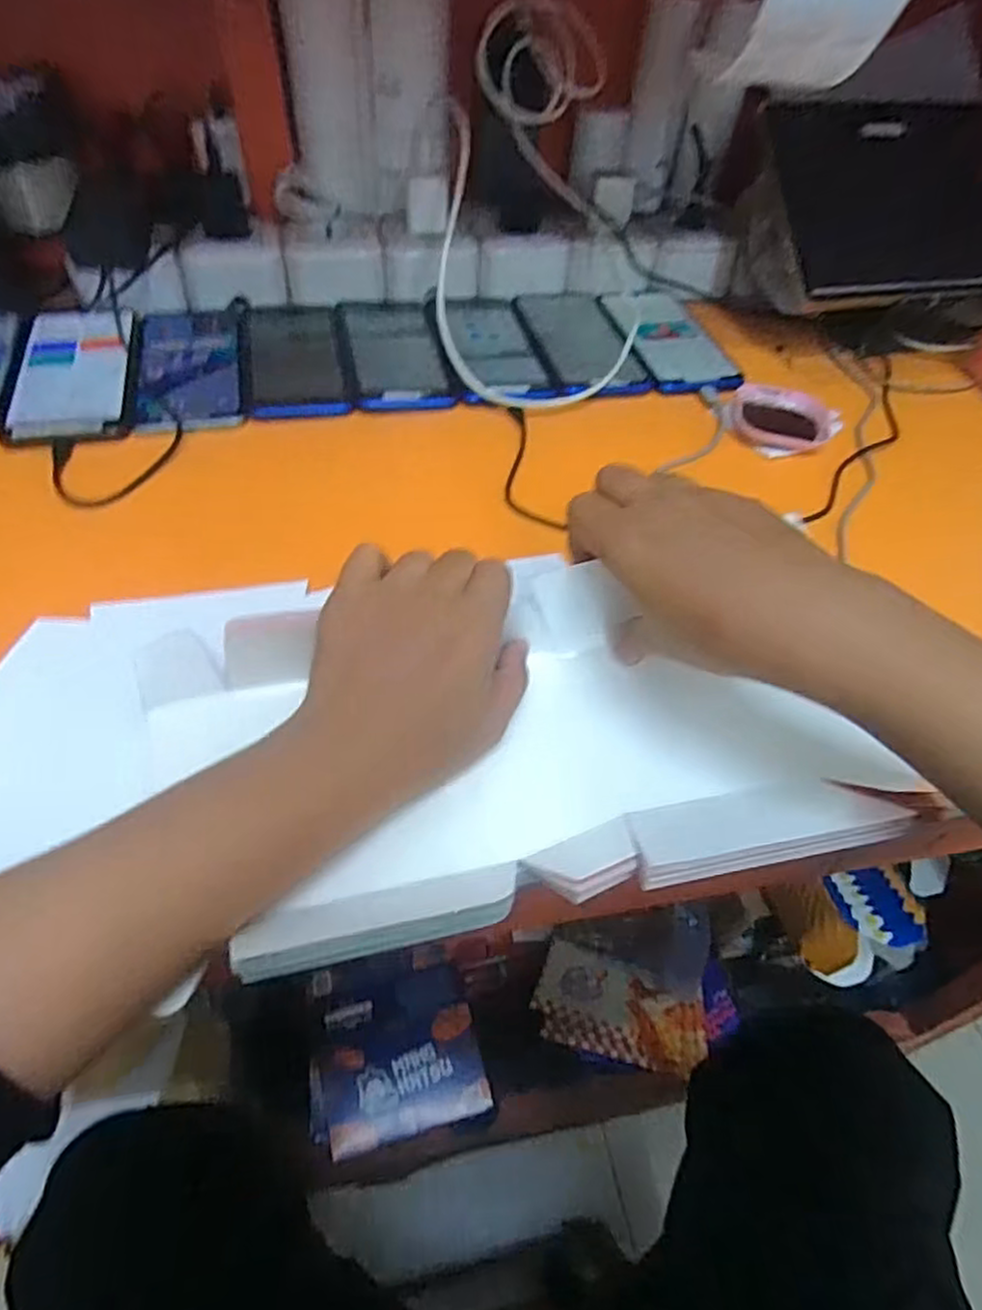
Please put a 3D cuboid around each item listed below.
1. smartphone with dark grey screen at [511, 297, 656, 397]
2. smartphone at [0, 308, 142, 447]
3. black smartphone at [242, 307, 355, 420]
[{"bbox_3d":[0.071,-0.260,0.585,0.081,0.006,0.159,-6,51,-9],"label":"smartphone with dark grey screen"},{"bbox_3d":[-0.296,-0.204,0.511,0.081,0.013,0.165,-10,51,-12],"label":"smartphone"},{"bbox_3d":[-0.152,-0.233,0.553,0.075,0.008,0.165,-8,51,-11],"label":"black smartphone"}]

